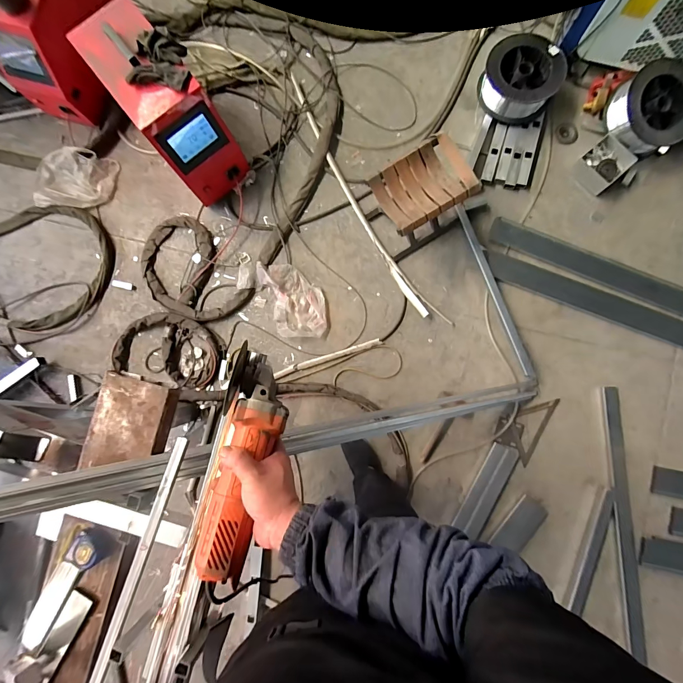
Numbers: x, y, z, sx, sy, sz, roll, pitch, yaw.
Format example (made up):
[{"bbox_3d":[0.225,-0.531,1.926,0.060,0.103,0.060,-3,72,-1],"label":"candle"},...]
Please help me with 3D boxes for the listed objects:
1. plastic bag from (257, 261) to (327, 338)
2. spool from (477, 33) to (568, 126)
[{"bbox_3d":[-0.193,-0.177,1.370,0.223,0.038,0.356,-21,85,1],"label":"plastic bag"},{"bbox_3d":[0.704,-1.028,1.305,0.275,0.133,0.296,0,86,3],"label":"spool"}]

